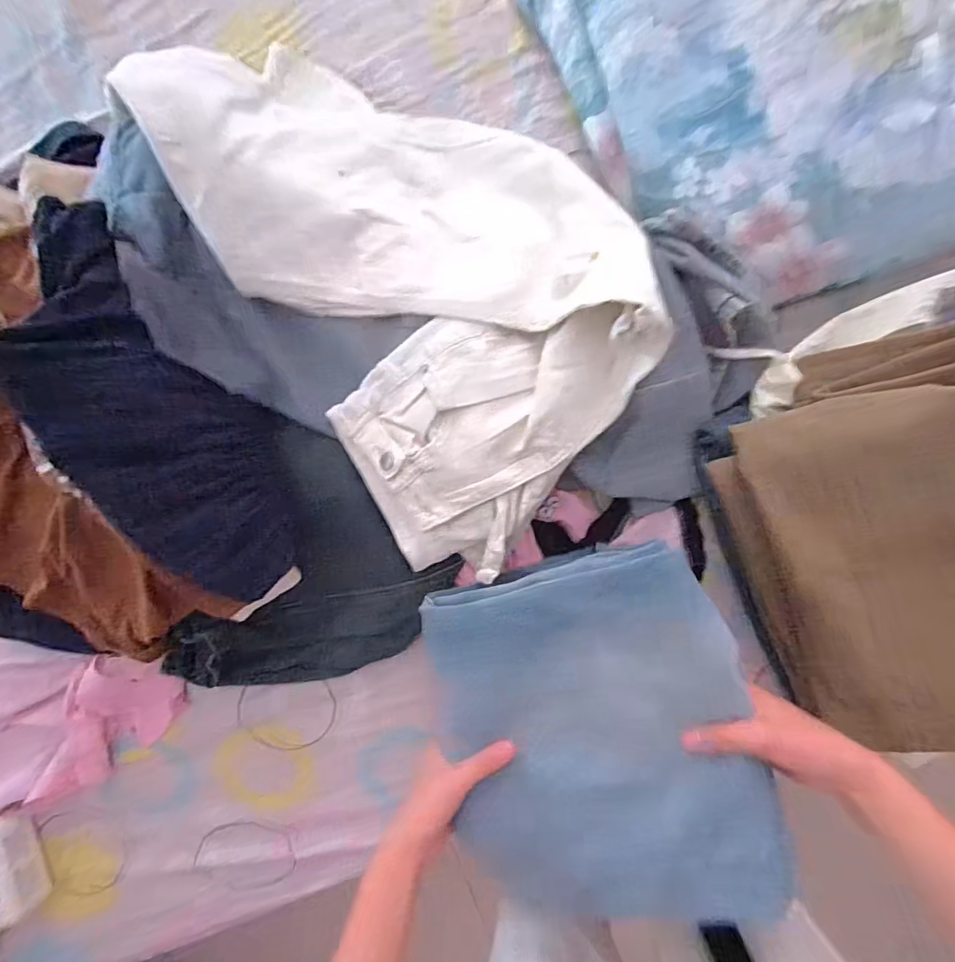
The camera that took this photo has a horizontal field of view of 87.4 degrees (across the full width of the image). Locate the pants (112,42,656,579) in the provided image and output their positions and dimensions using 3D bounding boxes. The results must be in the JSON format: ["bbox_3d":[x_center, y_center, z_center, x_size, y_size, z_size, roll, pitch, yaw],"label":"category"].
[{"bbox_3d":[-0.052,-0.206,0.470,0.313,0.120,0.532,-30,90,3],"label":"pants"}]

